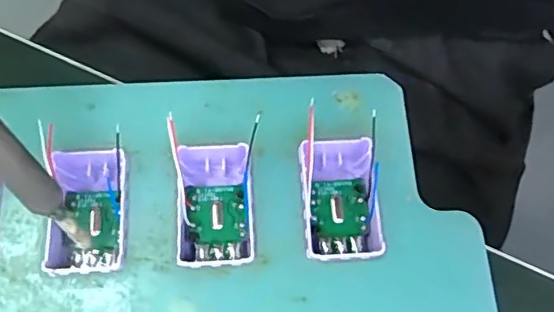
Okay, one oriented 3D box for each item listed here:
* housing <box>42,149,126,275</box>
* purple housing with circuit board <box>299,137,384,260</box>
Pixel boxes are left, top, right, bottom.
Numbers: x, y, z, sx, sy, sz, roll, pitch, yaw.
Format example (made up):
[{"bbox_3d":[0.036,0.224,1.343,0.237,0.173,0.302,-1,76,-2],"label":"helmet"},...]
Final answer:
[{"bbox_3d":[-0.049,0.014,0.144,0.019,0.009,0.034,-7,71,-2],"label":"housing"},{"bbox_3d":[0.016,0.011,0.145,0.019,0.010,0.031,-3,71,-1],"label":"purple housing with circuit board"}]

